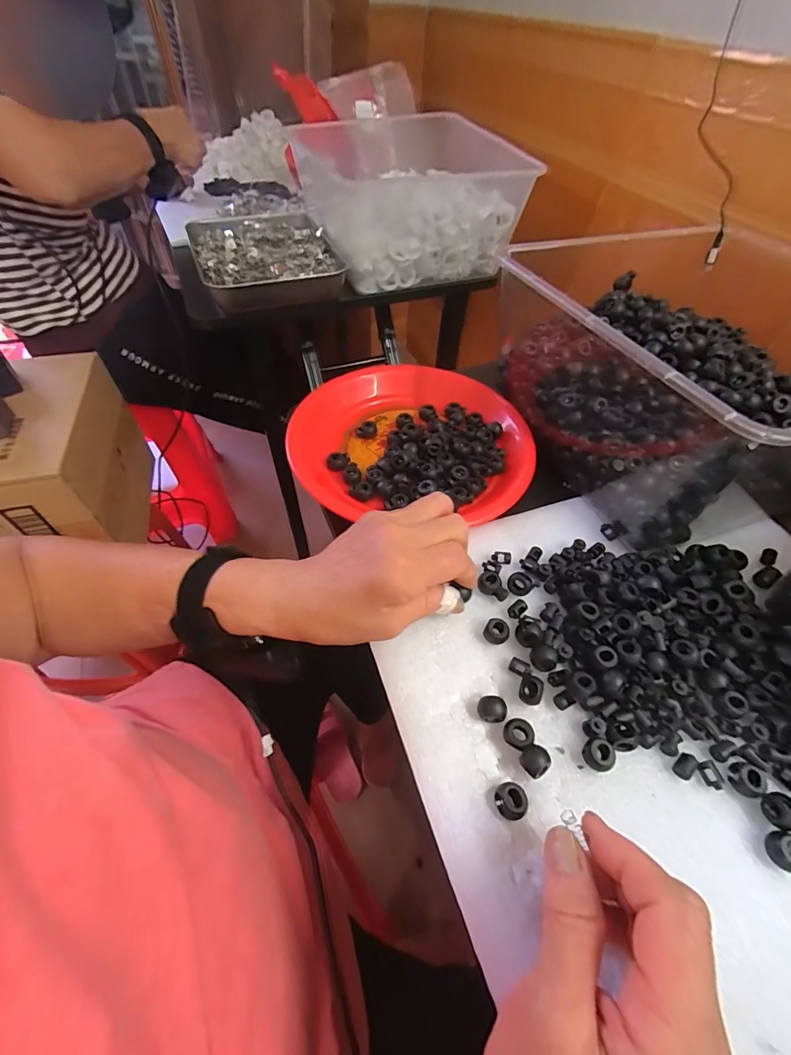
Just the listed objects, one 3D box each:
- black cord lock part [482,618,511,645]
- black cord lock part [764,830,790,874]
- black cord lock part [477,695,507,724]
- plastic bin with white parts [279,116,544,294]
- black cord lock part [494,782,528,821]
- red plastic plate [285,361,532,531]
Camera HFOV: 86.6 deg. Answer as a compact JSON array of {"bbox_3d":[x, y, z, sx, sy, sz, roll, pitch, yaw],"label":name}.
[{"bbox_3d":[0.070,0.073,0.292,0.017,0.011,0.015,26,57,16],"label":"black cord lock part"},{"bbox_3d":[0.207,0.172,0.222,0.015,0.011,0.016,1,54,-2],"label":"black cord lock part"},{"bbox_3d":[0.060,0.115,0.263,0.017,0.012,0.014,0,54,-3],"label":"black cord lock part"},{"bbox_3d":[-0.001,-0.544,0.692,0.269,0.135,0.365,-17,56,-15],"label":"plastic bin with white parts"},{"bbox_3d":[0.065,0.153,0.235,0.016,0.011,0.017,1,54,-2],"label":"black cord lock part"},{"bbox_3d":[0.019,-0.093,0.419,0.224,0.031,0.208,1,54,-2],"label":"red plastic plate"}]

